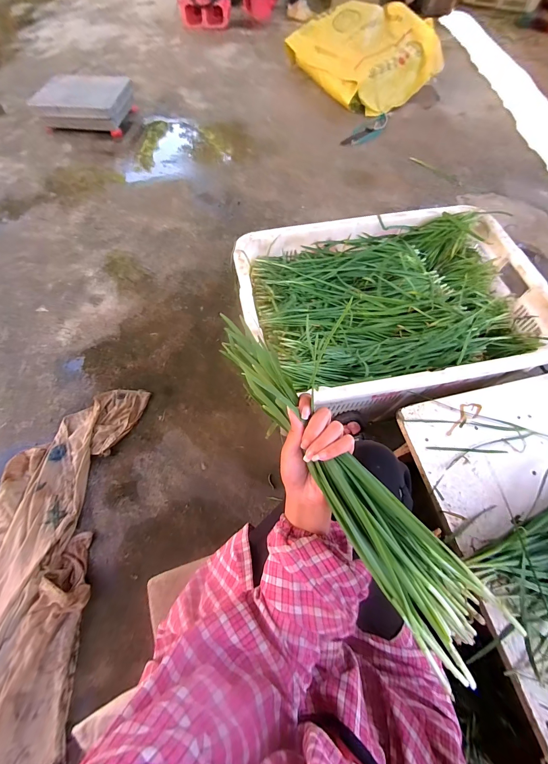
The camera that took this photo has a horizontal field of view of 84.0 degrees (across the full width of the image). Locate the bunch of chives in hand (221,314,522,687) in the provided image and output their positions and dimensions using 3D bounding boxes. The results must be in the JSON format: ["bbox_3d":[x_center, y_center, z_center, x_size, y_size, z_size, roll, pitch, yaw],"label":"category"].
[{"bbox_3d":[0.059,0.085,0.285,0.068,0.047,0.317,-34,68,-13],"label":"bunch of chives in hand"}]

